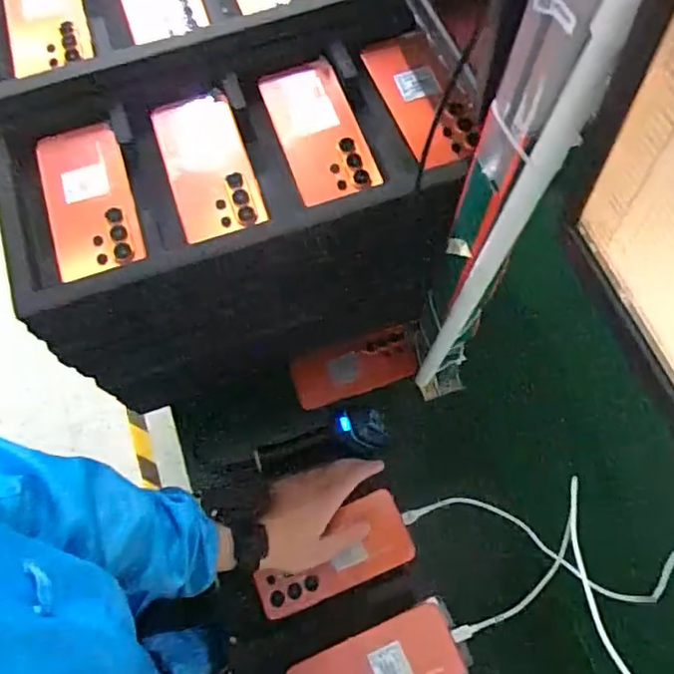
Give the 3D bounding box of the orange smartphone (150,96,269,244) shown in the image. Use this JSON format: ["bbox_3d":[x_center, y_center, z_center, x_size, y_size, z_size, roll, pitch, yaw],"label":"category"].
[{"bbox_3d":[-0.124,-0.165,0.575,0.078,0.016,0.165,-18,70,-7],"label":"orange smartphone"}]

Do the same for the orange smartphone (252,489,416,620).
[{"bbox_3d":[-0.007,0.234,0.640,0.171,0.016,0.078,-24,75,1],"label":"orange smartphone"}]

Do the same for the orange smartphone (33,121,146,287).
[{"bbox_3d":[-0.229,-0.127,0.551,0.075,0.014,0.159,-17,70,-6],"label":"orange smartphone"}]

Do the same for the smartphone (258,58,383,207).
[{"bbox_3d":[-0.019,-0.204,0.593,0.078,0.010,0.165,-19,70,-7],"label":"smartphone"}]

